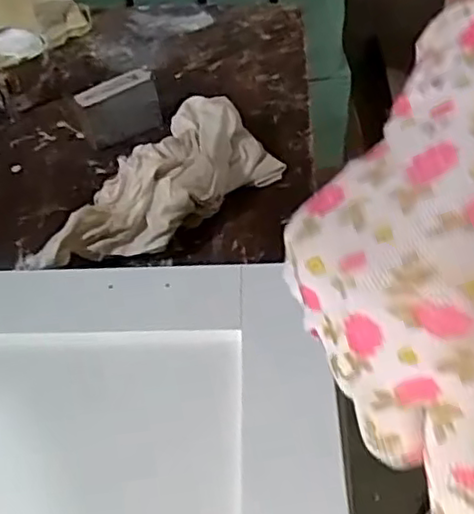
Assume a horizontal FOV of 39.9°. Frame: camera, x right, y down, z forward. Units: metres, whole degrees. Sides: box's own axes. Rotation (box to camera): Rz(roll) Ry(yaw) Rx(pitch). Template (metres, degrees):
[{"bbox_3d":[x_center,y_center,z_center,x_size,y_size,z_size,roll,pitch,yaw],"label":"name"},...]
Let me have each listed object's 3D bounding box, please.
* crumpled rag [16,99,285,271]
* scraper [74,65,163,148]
[{"bbox_3d":[-0.062,-0.050,0.495,0.086,0.056,0.203,34,60,29],"label":"crumpled rag"},{"bbox_3d":[-0.102,-0.129,0.574,0.069,0.060,0.019,-29,53,-19],"label":"scraper"}]

